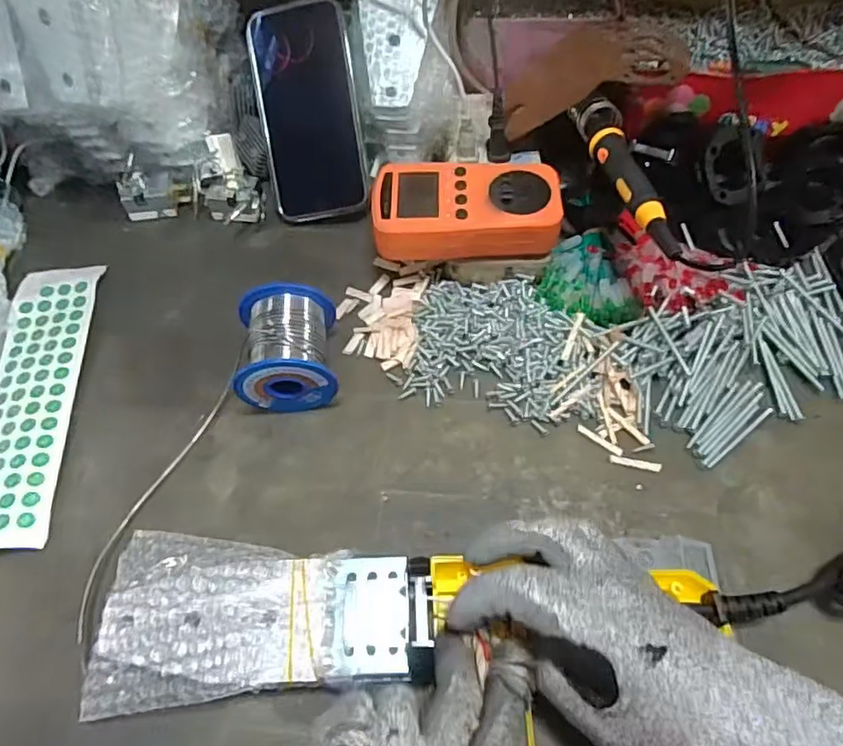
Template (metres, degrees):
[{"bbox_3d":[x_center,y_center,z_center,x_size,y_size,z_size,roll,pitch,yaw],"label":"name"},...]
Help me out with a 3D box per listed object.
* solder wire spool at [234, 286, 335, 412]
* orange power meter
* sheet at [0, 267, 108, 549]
[{"bbox_3d":[-0.087,-0.018,0.384,0.059,0.053,0.073,-5,62,-1],"label":"solder wire spool"},{"bbox_3d":[0.031,-0.116,0.406,0.126,0.034,0.064,-2,62,1],"label":"orange power meter"},{"bbox_3d":[-0.266,0.014,0.393,0.058,0.014,0.210,-7,62,-2],"label":"sheet"}]

